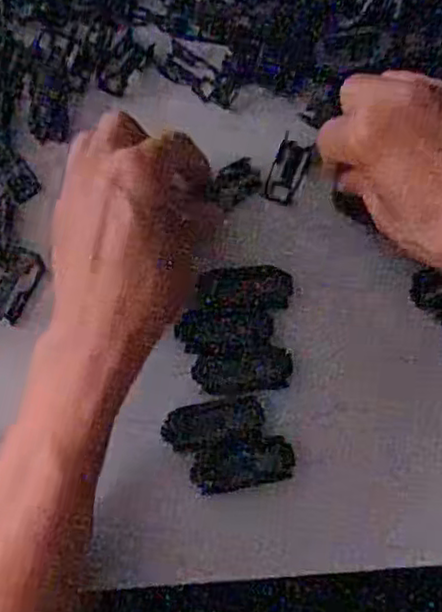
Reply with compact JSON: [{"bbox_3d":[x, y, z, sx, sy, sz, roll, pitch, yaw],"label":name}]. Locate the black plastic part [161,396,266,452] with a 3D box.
[{"bbox_3d":[-0.003,0.060,0.341,0.051,0.007,0.021,-13,73,-3],"label":"black plastic part"}]

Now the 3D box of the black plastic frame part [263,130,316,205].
[{"bbox_3d":[0.039,-0.077,0.384,0.019,0.008,0.042,20,74,7],"label":"black plastic frame part"}]

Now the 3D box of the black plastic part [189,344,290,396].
[{"bbox_3d":[0.012,0.034,0.349,0.051,0.006,0.022,-8,72,-2],"label":"black plastic part"}]

